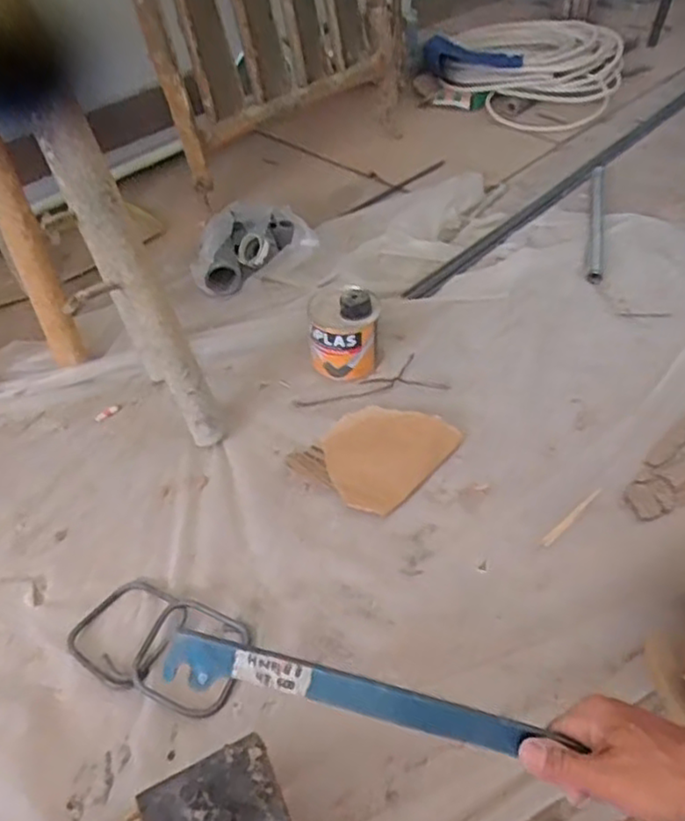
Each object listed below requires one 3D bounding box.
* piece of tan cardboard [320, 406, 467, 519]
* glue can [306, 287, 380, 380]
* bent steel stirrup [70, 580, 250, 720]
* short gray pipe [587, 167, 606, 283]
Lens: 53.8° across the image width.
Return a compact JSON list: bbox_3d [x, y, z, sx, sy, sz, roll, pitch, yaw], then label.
[{"bbox_3d":[0.048,0.045,0.816,0.129,0.020,0.160,30,54,28],"label":"piece of tan cardboard"},{"bbox_3d":[0.001,-0.113,0.910,0.095,0.094,0.090,-3,45,0],"label":"glue can"},{"bbox_3d":[-0.214,0.214,0.670,0.100,0.019,0.102,23,51,23],"label":"bent steel stirrup"},{"bbox_3d":[0.440,-0.334,1.168,0.022,0.016,0.371,10,47,12],"label":"short gray pipe"}]

